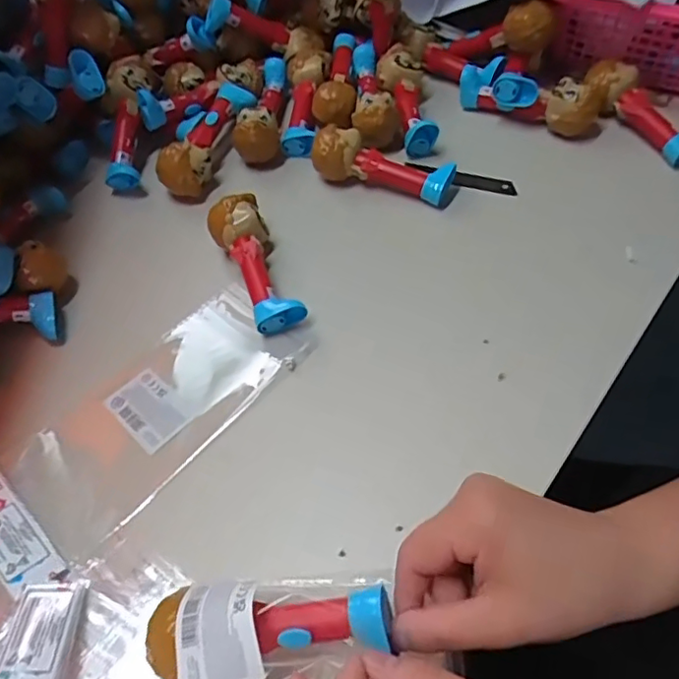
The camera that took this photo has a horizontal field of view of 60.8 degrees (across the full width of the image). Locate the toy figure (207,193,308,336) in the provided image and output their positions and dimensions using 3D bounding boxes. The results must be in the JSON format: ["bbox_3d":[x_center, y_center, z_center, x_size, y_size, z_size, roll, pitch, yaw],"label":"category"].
[{"bbox_3d":[-0.066,-0.059,0.443,0.042,0.043,0.114,-21,56,-9],"label":"toy figure"}]

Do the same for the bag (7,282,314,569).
[{"bbox_3d":[-0.122,0.044,0.400,0.093,0.012,0.203,36,65,26],"label":"bag"}]

